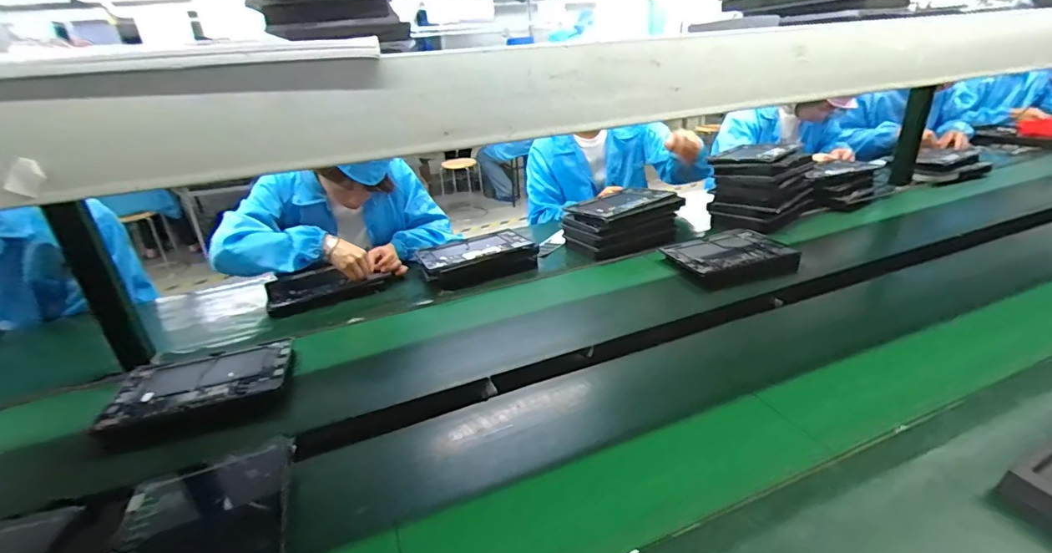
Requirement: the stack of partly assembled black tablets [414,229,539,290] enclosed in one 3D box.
[{"bbox_3d":[-0.114,-0.044,1.135,0.260,0.063,0.197,-14,27,-18],"label":"stack of partly assembled black tablets"}]

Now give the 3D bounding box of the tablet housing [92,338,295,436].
[{"bbox_3d":[-0.515,0.166,0.772,0.253,0.017,0.159,-14,27,-17],"label":"tablet housing"}]

